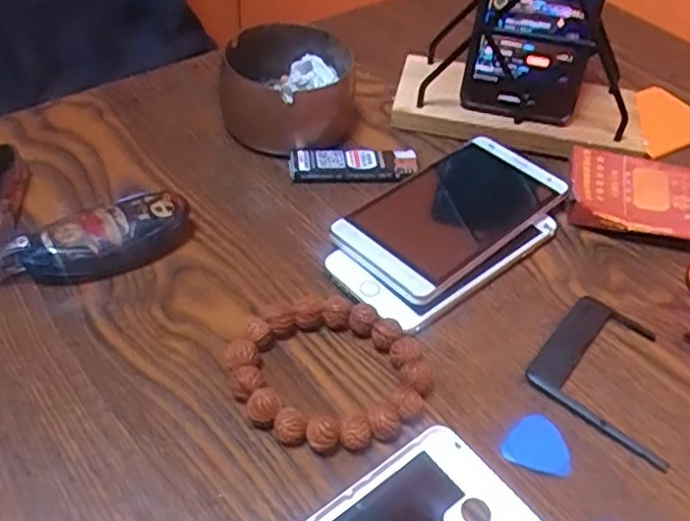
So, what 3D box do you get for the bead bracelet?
[{"bbox_3d":[-0.007,0.052,0.313,0.086,0.016,0.077,-13,49,-19],"label":"bead bracelet"}]

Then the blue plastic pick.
[{"bbox_3d":[0.087,0.081,0.305,0.030,0.004,0.029,13,46,5],"label":"blue plastic pick"}]

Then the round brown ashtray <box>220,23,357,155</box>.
[{"bbox_3d":[-0.036,-0.113,0.444,0.083,0.049,0.092,3,46,-5],"label":"round brown ashtray"}]

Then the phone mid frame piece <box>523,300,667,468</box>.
[{"bbox_3d":[0.137,0.056,0.336,0.072,0.004,0.071,34,51,23],"label":"phone mid frame piece"}]

